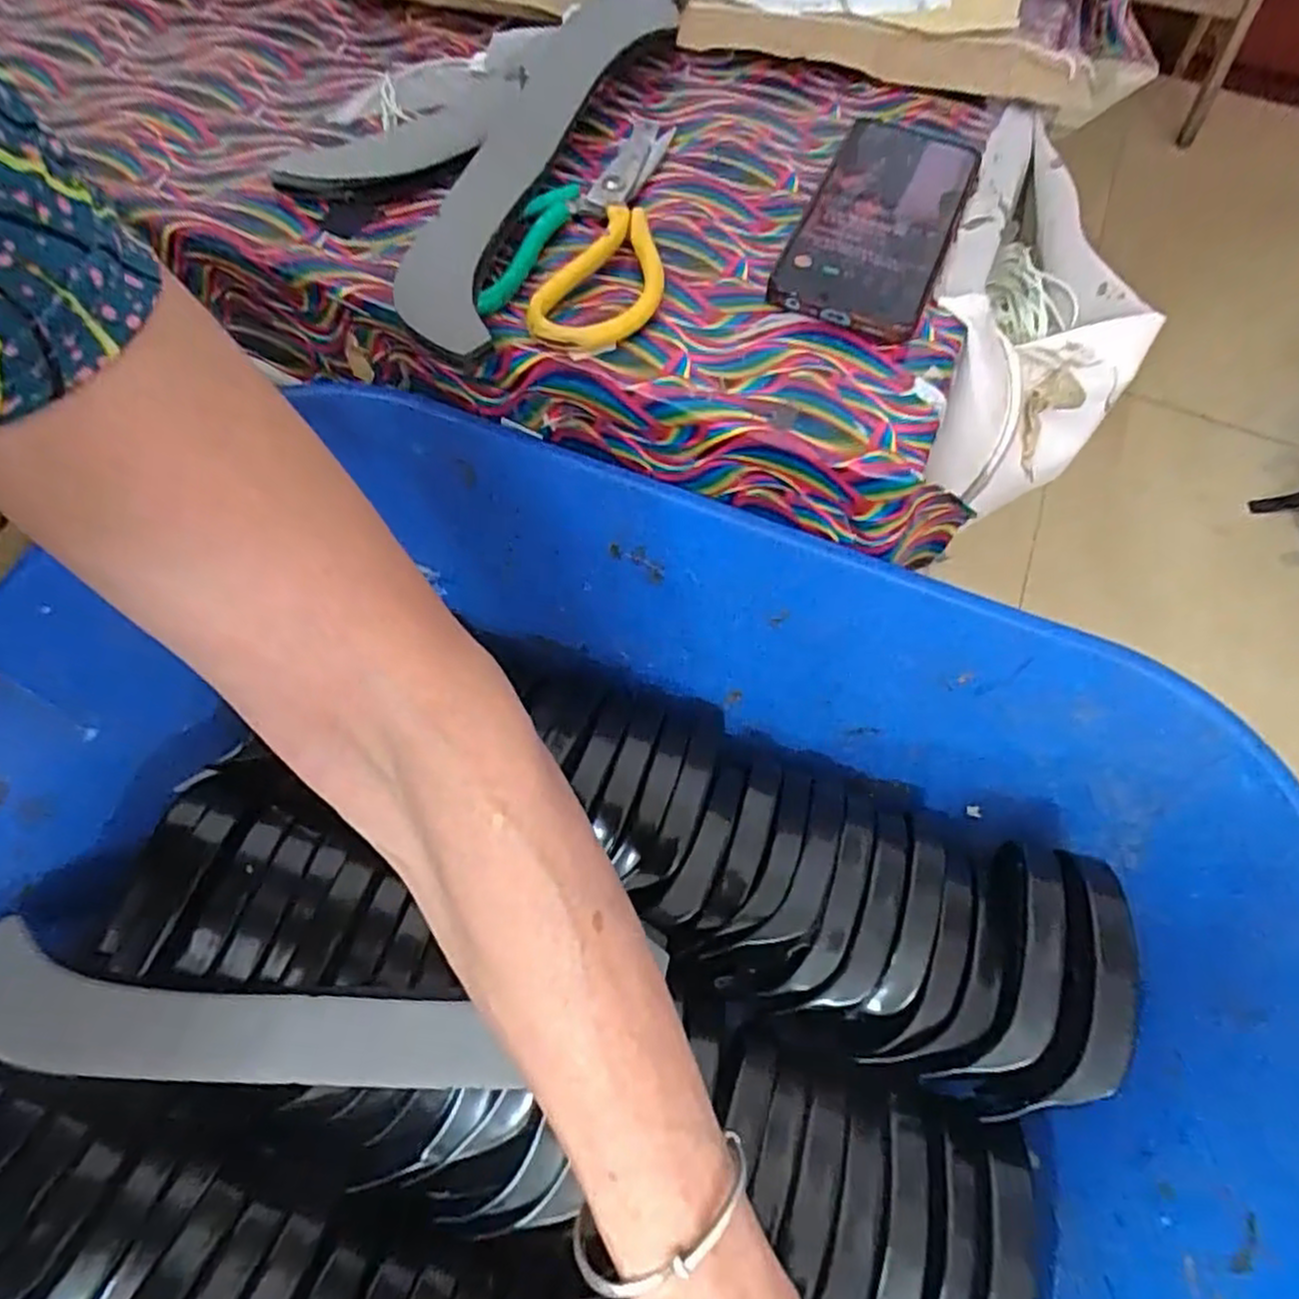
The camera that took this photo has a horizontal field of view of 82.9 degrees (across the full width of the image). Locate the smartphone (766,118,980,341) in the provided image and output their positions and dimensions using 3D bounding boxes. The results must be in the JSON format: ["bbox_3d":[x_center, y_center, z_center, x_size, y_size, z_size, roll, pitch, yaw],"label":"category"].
[{"bbox_3d":[0.124,-0.232,0.392,0.075,0.010,0.176,23,64,8],"label":"smartphone"}]

